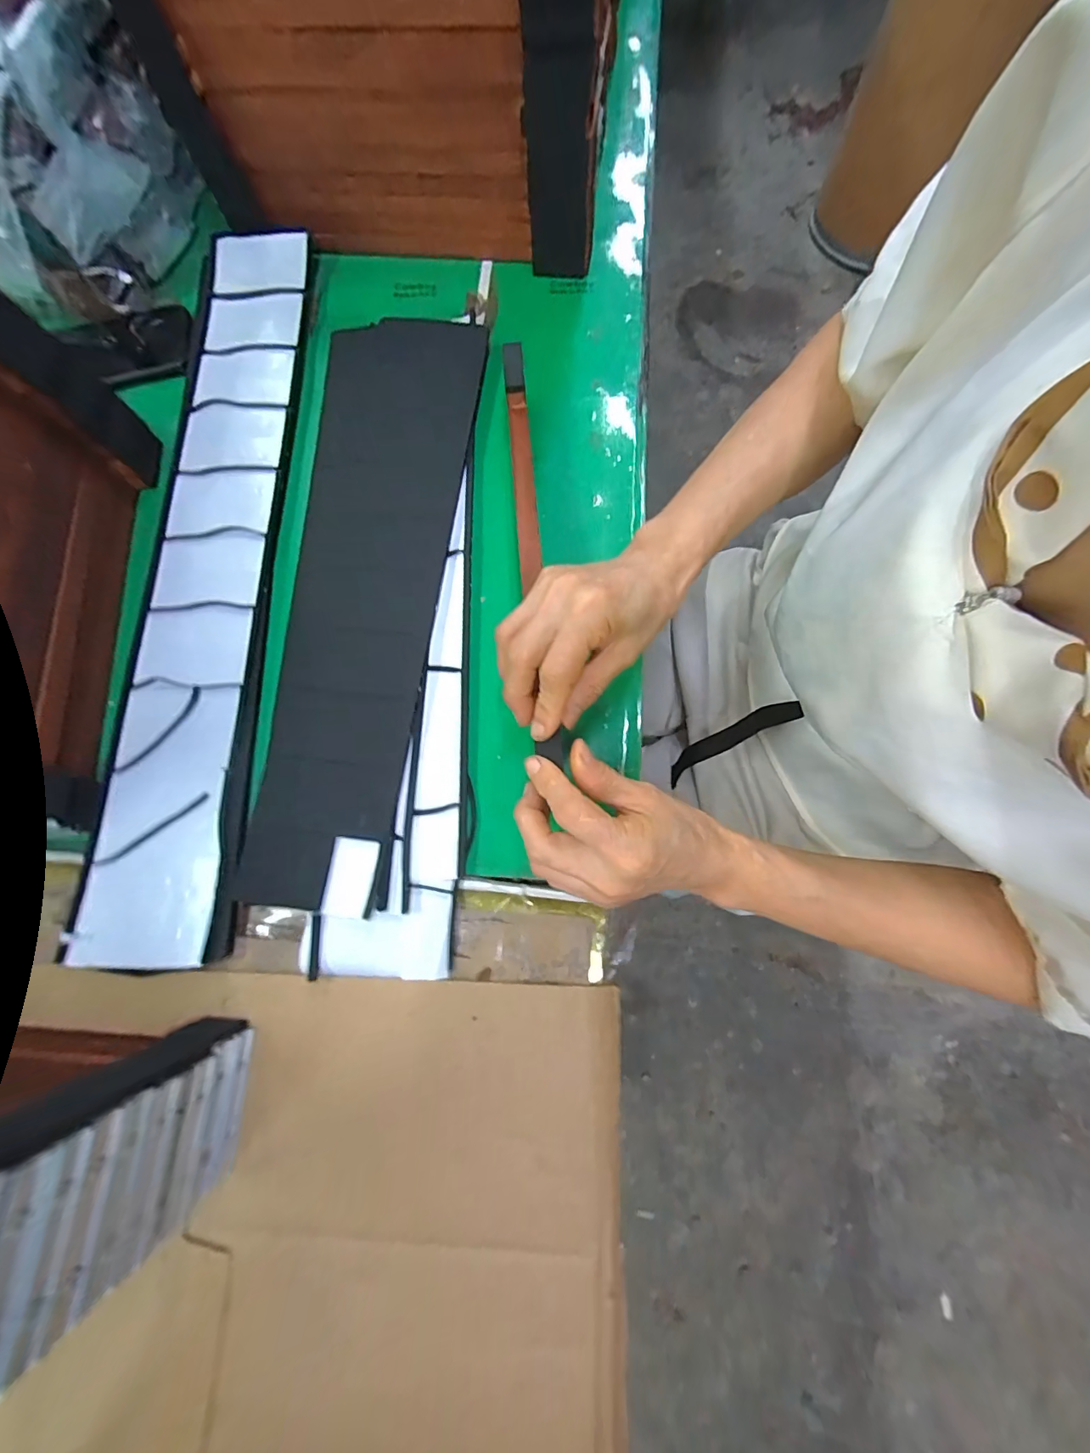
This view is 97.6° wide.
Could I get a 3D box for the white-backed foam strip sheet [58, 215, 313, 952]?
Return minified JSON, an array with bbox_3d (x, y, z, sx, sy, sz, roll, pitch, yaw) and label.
[{"bbox_3d":[-0.273,-0.152,0.386,0.105,0.009,0.625,-2,76,0],"label":"white-backed foam strip sheet"}]

